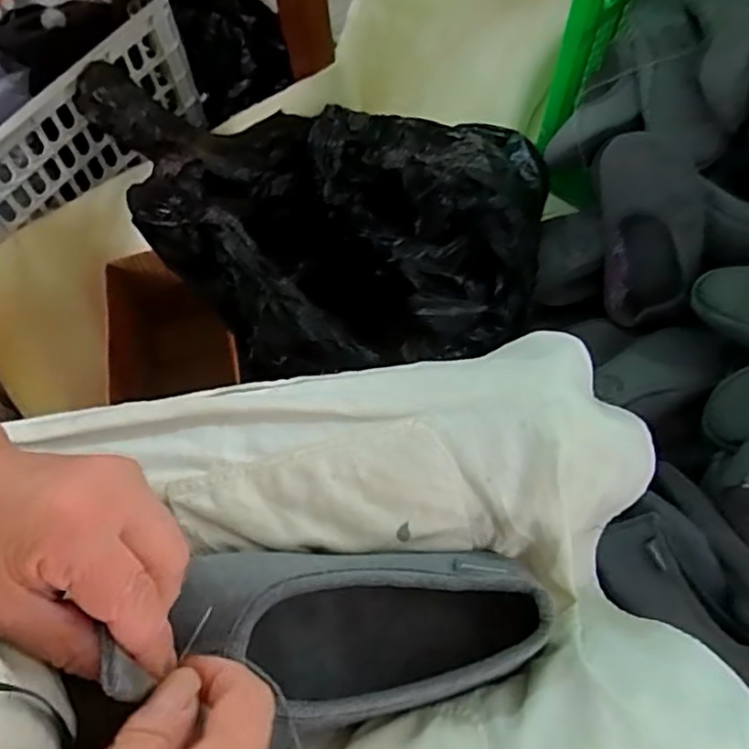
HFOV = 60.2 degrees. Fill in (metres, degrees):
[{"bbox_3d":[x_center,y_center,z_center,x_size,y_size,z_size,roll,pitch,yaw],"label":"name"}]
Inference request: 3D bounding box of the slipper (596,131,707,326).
[{"bbox_3d":[0.308,-0.159,0.718,0.104,0.225,0.069,2,28,30],"label":"slipper"}]

